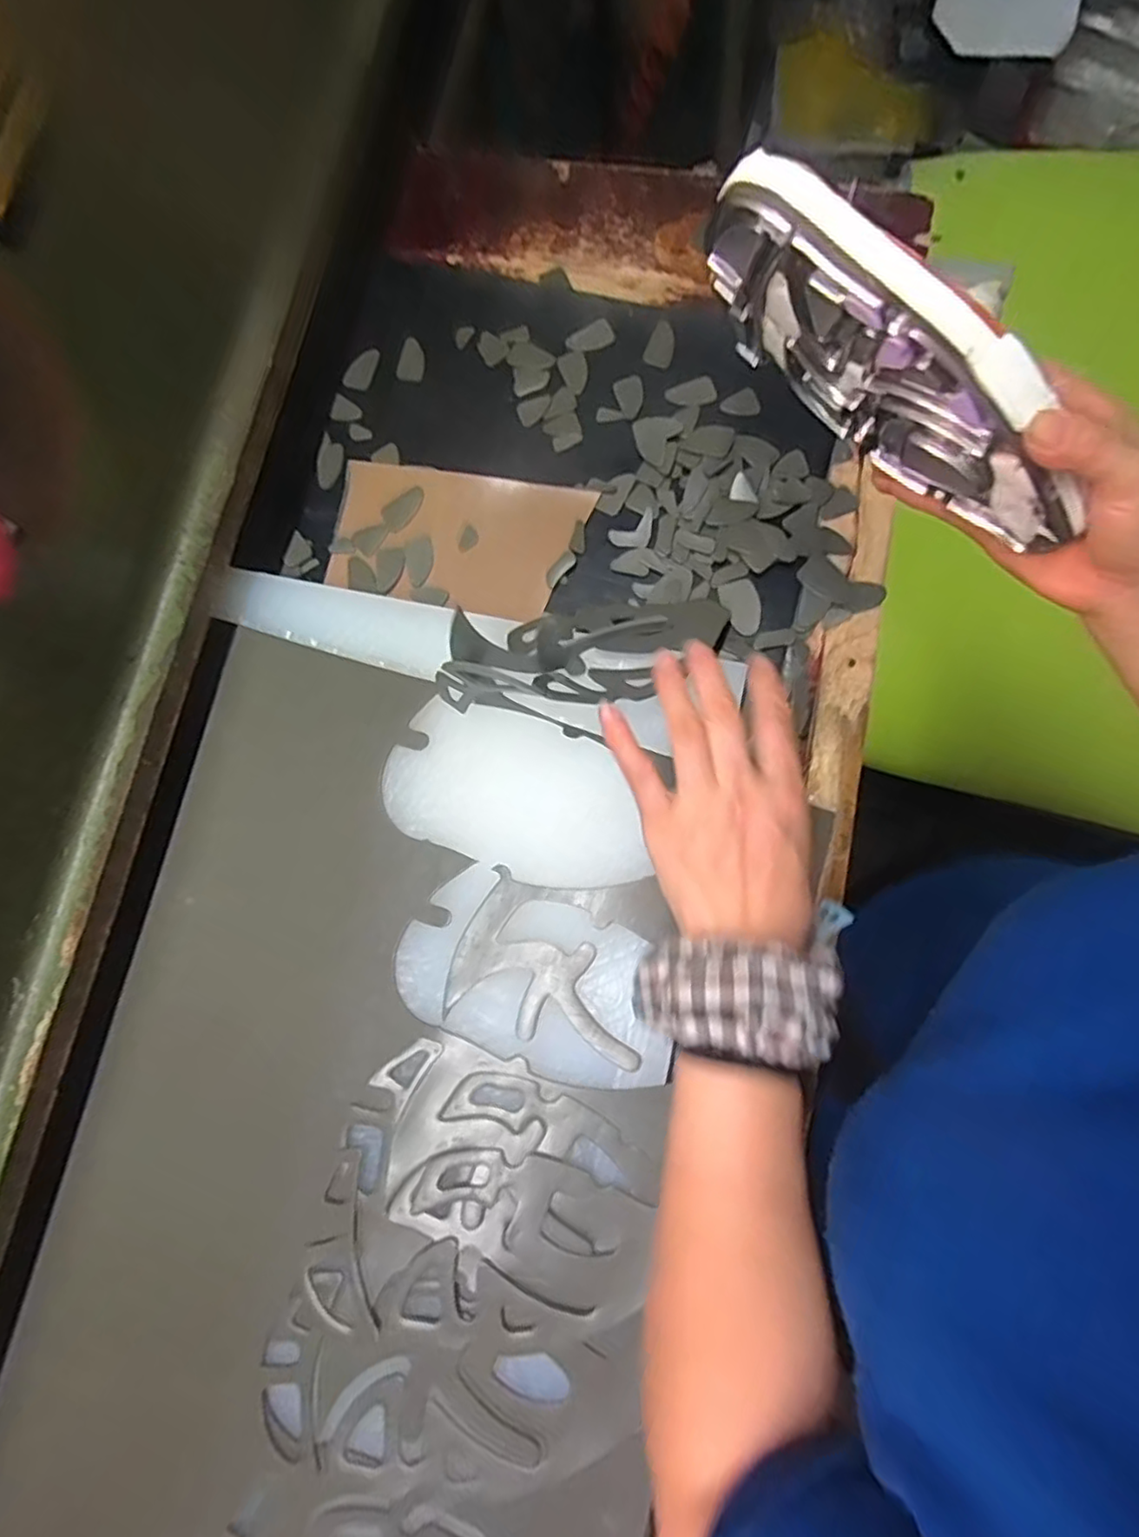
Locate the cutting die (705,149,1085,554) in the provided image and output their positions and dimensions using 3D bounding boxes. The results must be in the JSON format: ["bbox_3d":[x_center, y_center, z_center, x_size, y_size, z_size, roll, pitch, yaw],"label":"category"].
[{"bbox_3d":[0.143,-0.176,0.298,0.196,0.106,0.030,40,81,10],"label":"cutting die"}]

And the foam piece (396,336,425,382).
[{"bbox_3d":[-0.126,-0.329,0.535,0.022,0.004,0.033,18,94,3],"label":"foam piece"}]

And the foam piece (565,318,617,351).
[{"bbox_3d":[0.016,-0.344,0.529,0.037,0.005,0.021,-20,80,-5],"label":"foam piece"}]

